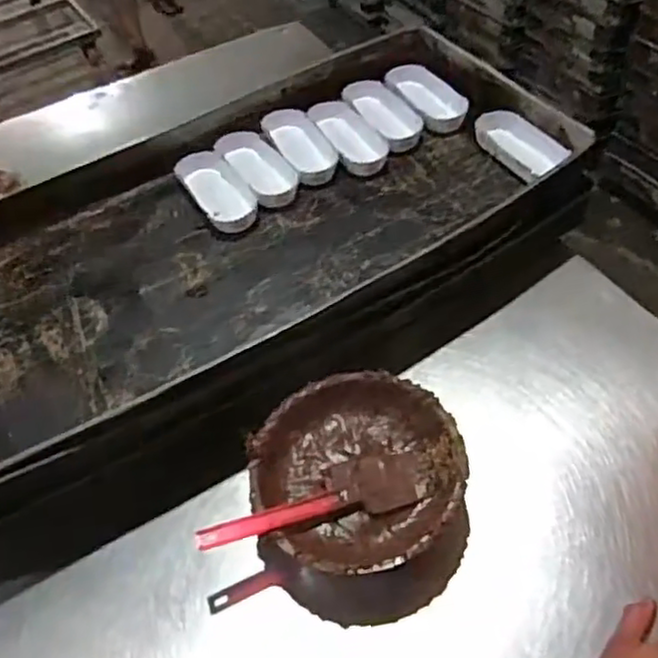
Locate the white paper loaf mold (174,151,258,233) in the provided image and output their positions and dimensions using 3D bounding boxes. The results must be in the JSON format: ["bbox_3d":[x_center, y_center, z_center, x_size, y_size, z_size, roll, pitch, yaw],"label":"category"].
[{"bbox_3d":[-0.142,-0.176,0.855,0.059,0.026,0.141,-30,53,-16],"label":"white paper loaf mold"}]

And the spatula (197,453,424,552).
[{"bbox_3d":[-0.015,0.159,0.638,0.213,0.033,0.051,-15,48,-7],"label":"spatula"}]

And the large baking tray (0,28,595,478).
[{"bbox_3d":[-0.118,-0.137,0.831,0.817,0.076,0.419,-27,51,-17],"label":"large baking tray"}]

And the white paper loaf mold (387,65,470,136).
[{"bbox_3d":[0.140,-0.328,0.952,0.072,0.028,0.149,-23,51,-11],"label":"white paper loaf mold"}]

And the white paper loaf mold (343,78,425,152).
[{"bbox_3d":[0.077,-0.303,0.952,0.064,0.025,0.153,-23,51,-11],"label":"white paper loaf mold"}]

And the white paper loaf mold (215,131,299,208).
[{"bbox_3d":[-0.093,-0.212,0.888,0.063,0.029,0.141,-28,51,-17],"label":"white paper loaf mold"}]

